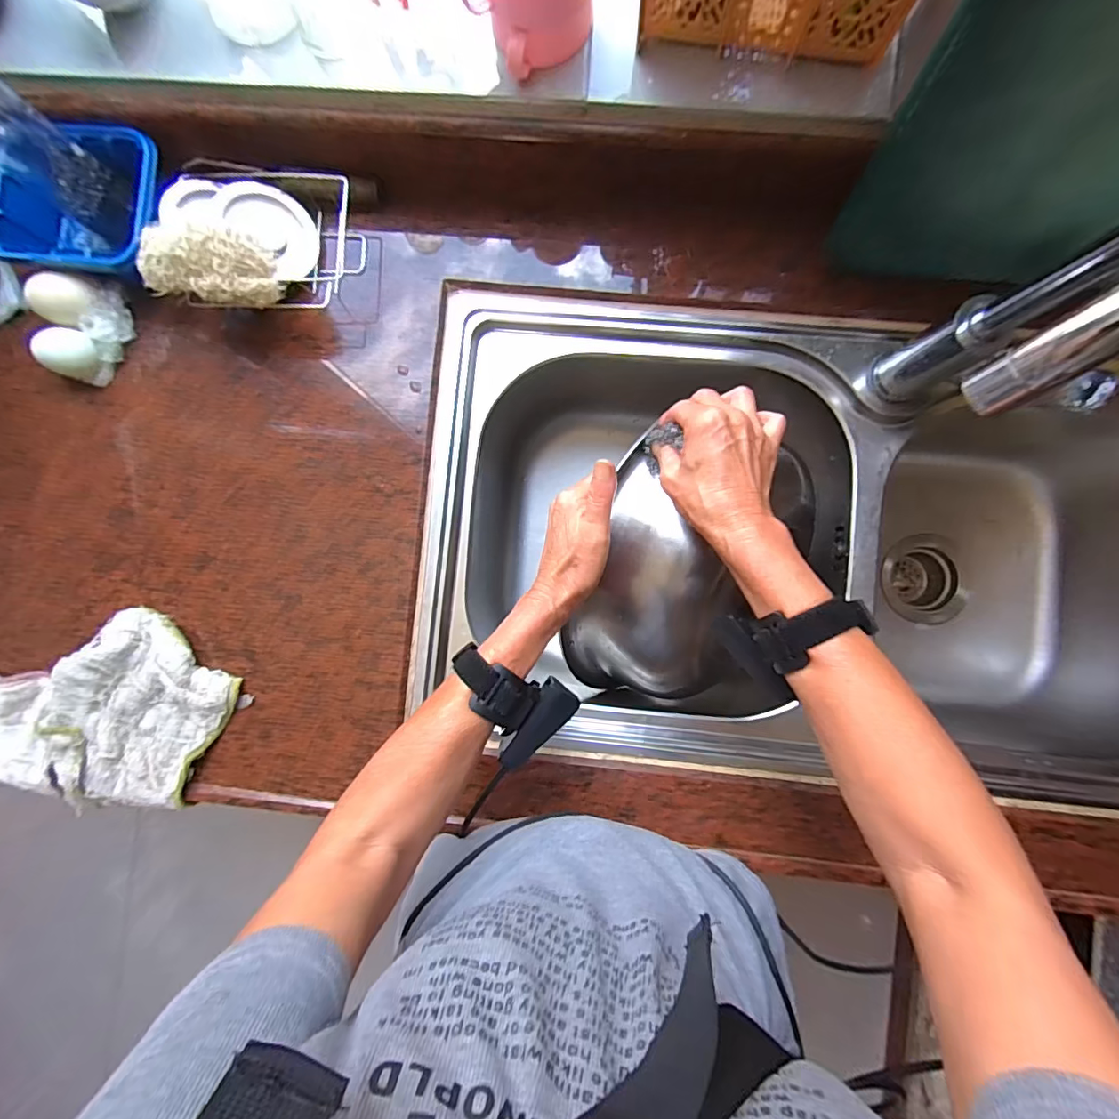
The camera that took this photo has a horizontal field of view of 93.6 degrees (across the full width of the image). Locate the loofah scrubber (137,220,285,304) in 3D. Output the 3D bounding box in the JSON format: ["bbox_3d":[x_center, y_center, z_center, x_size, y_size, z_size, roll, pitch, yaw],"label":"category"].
[{"bbox_3d":[-0.291,-0.241,0.435,0.099,0.049,0.051,6,88,4],"label":"loofah scrubber"}]

